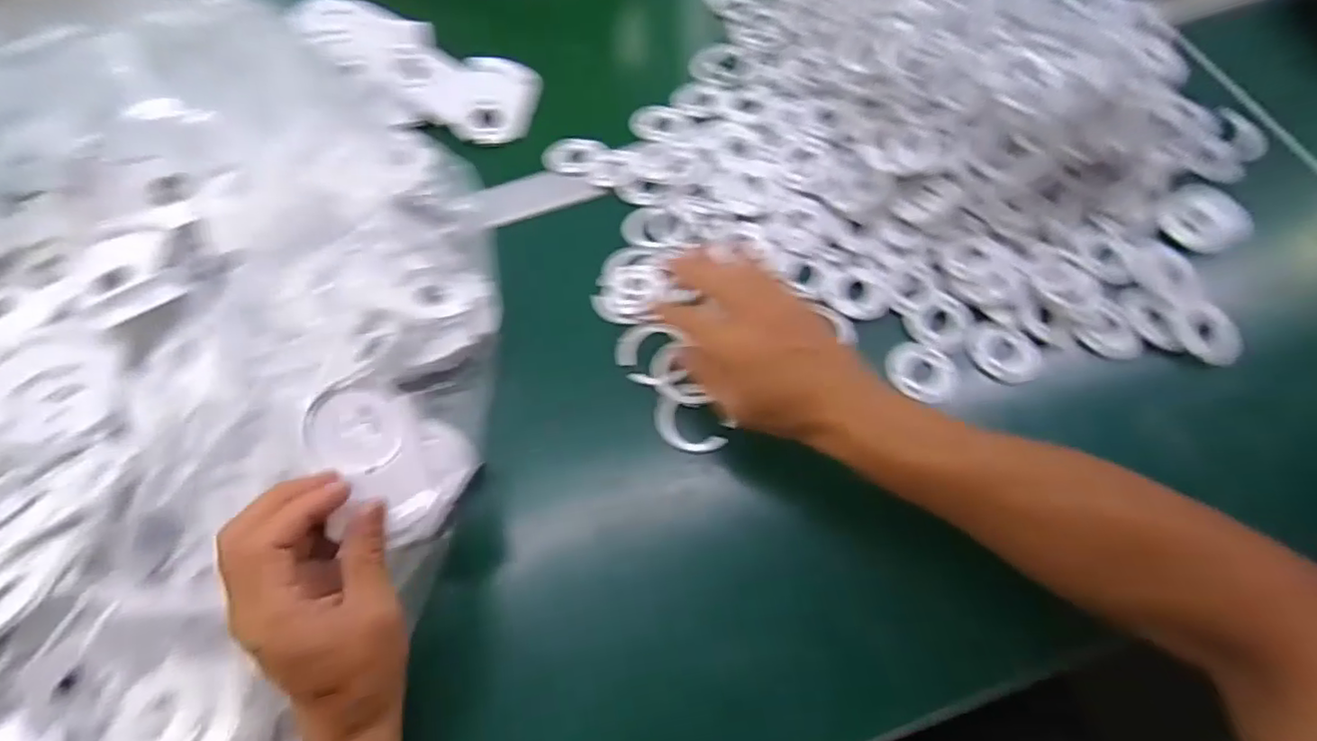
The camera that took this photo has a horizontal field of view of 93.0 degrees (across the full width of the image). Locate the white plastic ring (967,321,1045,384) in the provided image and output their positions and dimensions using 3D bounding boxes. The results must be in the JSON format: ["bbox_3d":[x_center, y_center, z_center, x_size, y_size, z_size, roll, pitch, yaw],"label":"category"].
[{"bbox_3d":[0.253,-0.012,0.460,0.040,0.015,0.051,-33,68,-11],"label":"white plastic ring"}]

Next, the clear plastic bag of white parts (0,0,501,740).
[{"bbox_3d":[-0.410,0.018,0.399,0.553,0.136,0.577,15,67,10],"label":"clear plastic bag of white parts"}]

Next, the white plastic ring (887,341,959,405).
[{"bbox_3d":[0.193,0.001,0.458,0.045,0.008,0.052,-19,66,-5],"label":"white plastic ring"}]

